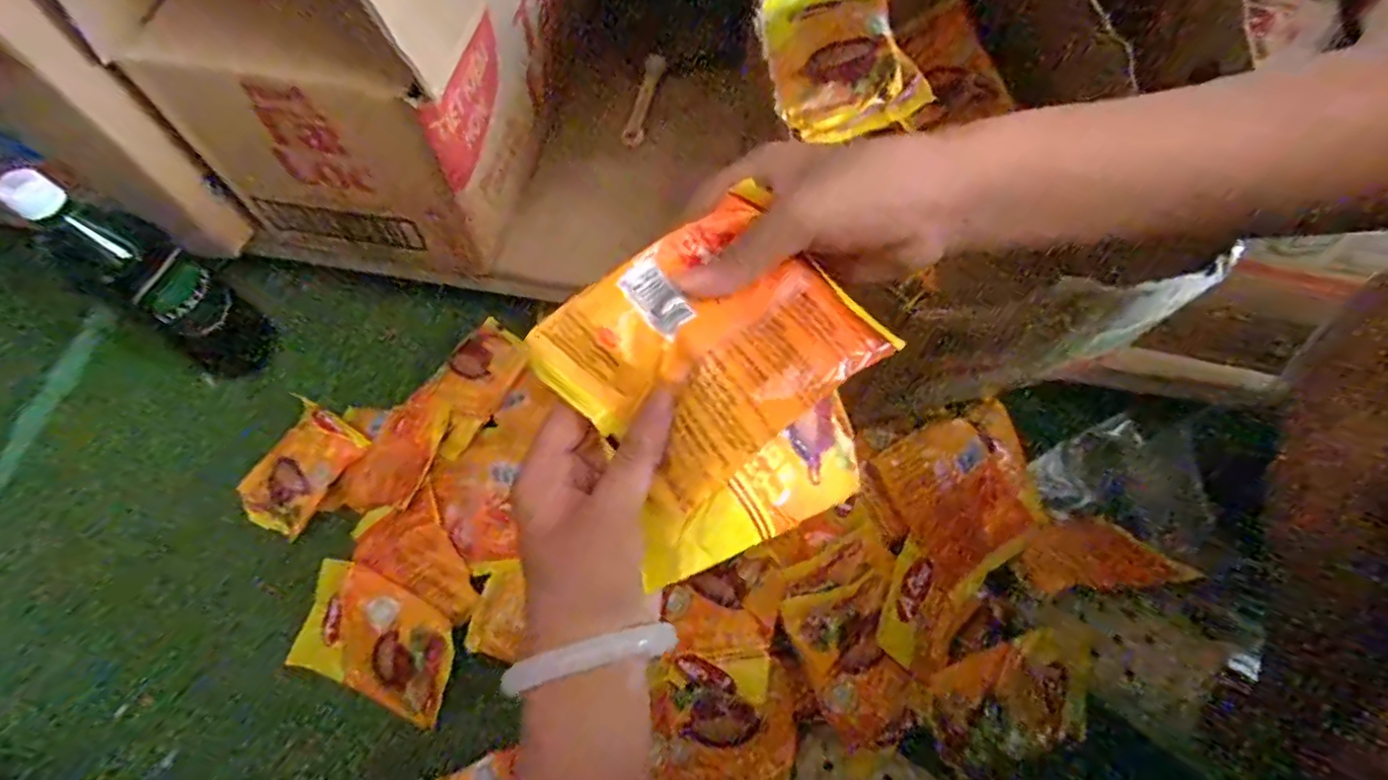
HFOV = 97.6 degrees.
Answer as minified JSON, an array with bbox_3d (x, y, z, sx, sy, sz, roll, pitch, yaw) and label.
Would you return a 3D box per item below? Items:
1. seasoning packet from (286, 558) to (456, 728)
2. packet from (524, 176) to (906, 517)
[{"bbox_3d":[-0.260,0.209,0.502,0.145,0.015,0.099,18,92,17],"label":"seasoning packet"},{"bbox_3d":[0.006,-0.019,0.260,0.119,0.029,0.098,-35,71,-12],"label":"packet"}]

